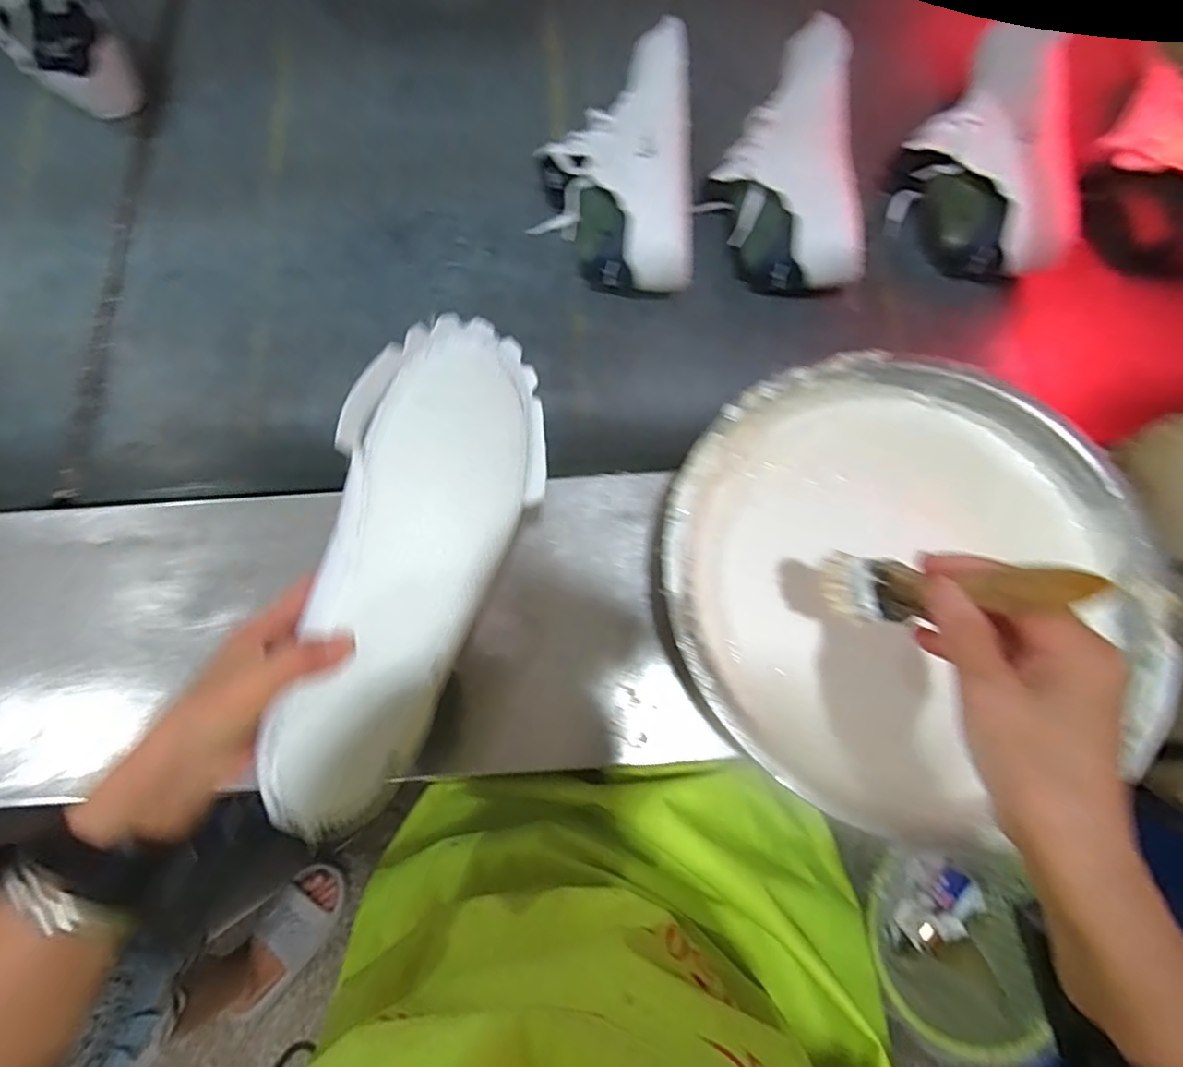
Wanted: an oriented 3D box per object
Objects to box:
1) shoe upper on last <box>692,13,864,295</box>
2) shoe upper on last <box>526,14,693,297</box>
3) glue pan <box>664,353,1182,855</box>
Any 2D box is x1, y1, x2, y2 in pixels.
[{"bbox_3d":[0.184,-0.376,0.602,0.130,0.104,0.277,-2,75,-1],"label":"shoe upper on last"},{"bbox_3d":[0.023,-0.368,0.601,0.142,0.105,0.257,-1,75,0],"label":"shoe upper on last"},{"bbox_3d":[0.219,0.030,0.424,0.327,0.060,0.315,0,73,-1],"label":"glue pan"}]

